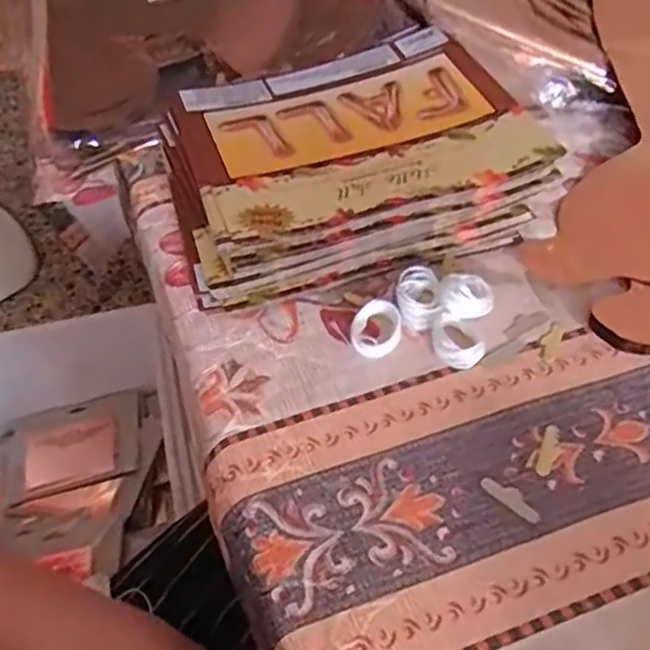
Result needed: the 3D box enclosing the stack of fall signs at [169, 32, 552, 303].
[{"bbox_3d":[0.013,-0.107,0.427,0.218,0.047,0.169,-16,51,-10],"label":"stack of fall signs"}]

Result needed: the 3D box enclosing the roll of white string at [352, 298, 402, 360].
[{"bbox_3d":[0.028,0.002,0.355,0.024,0.011,0.033,5,51,8],"label":"roll of white string"}]

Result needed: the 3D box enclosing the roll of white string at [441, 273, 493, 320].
[{"bbox_3d":[0.076,-0.014,0.362,0.026,0.019,0.024,-2,50,2],"label":"roll of white string"}]

